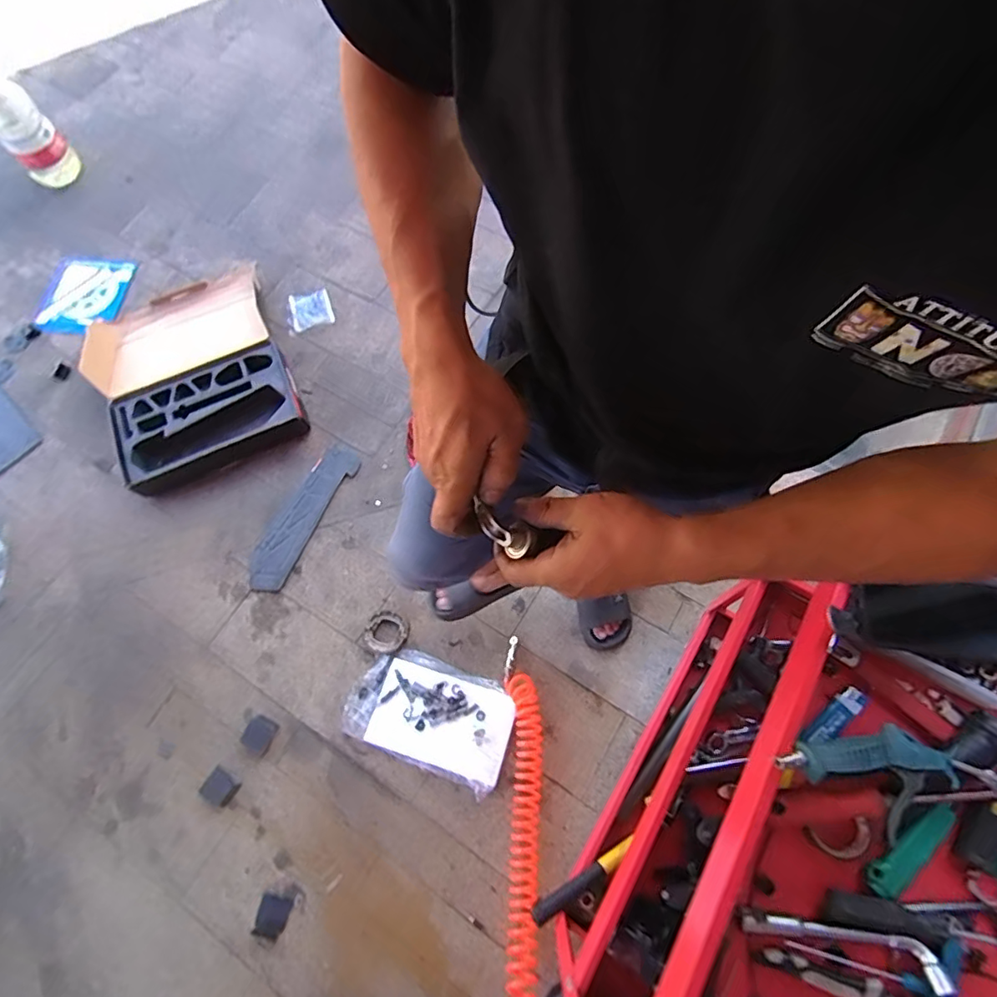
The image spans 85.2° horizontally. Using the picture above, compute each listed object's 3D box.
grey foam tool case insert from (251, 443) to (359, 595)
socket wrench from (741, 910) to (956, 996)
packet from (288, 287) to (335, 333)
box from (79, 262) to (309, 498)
[{"bbox_3d":[-0.480,0.039,1.326,0.105,0.006,0.390,27,72,7],"label":"grey foam tool case insert"},{"bbox_3d":[0.295,0.381,0.464,0.157,0.036,0.029,10,71,7],"label":"socket wrench"},{"bbox_3d":[-0.528,-0.528,1.516,0.120,0.012,0.112,-18,73,-8],"label":"packet"},{"bbox_3d":[-0.801,-0.336,1.415,0.446,0.075,0.594,-24,74,-10],"label":"box"}]

